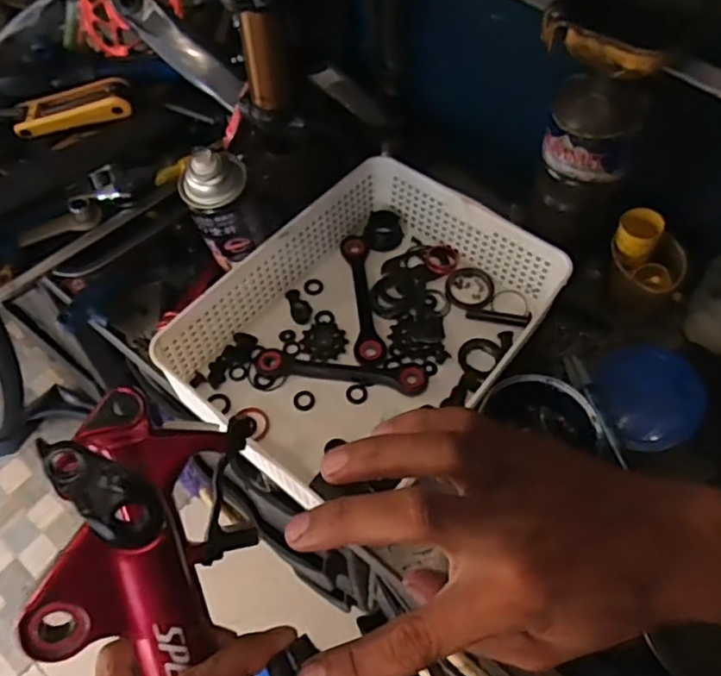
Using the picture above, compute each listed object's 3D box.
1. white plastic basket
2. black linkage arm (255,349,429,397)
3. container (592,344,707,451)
[{"bbox_3d":[0.003,-0.015,0.614,0.231,0.077,0.319,37,66,19],"label":"white plastic basket"},{"bbox_3d":[-0.019,0.033,0.615,0.164,0.010,0.031,6,60,3],"label":"black linkage arm"},{"bbox_3d":[0.277,0.059,0.625,0.098,0.058,0.091,42,90,16],"label":"container"}]

